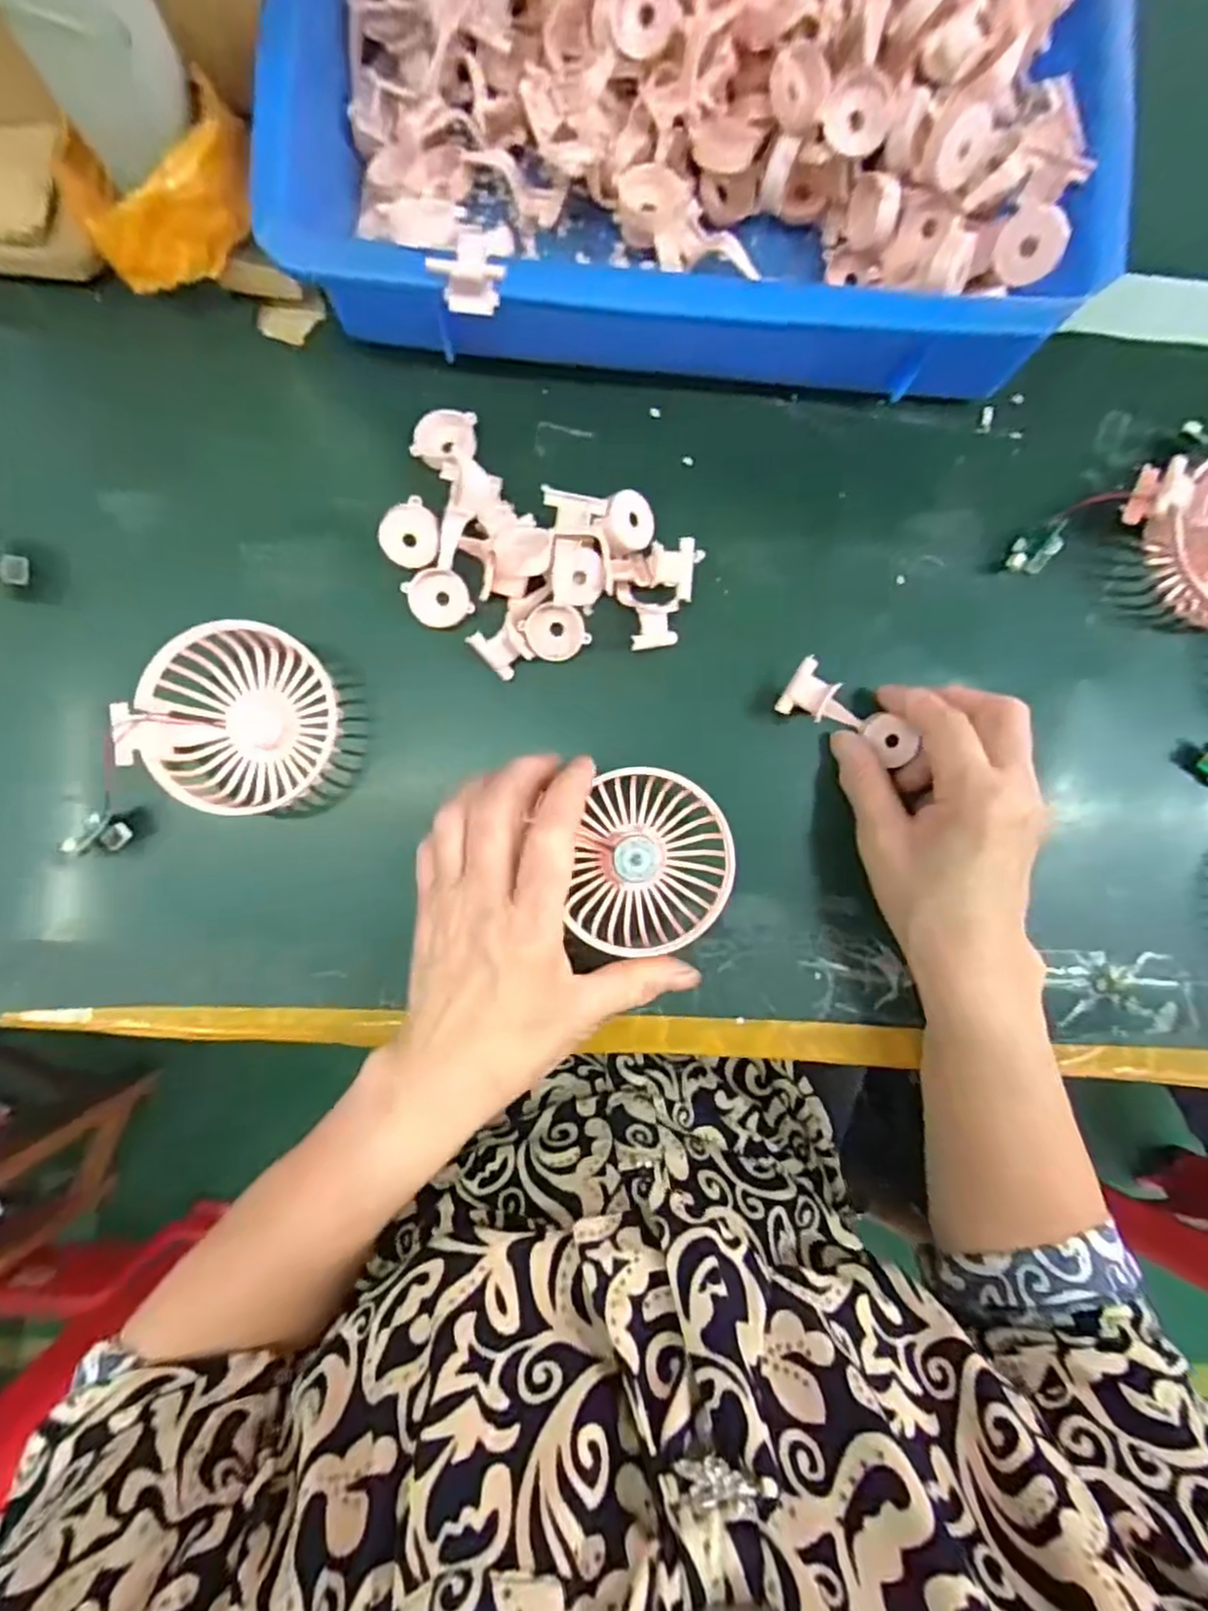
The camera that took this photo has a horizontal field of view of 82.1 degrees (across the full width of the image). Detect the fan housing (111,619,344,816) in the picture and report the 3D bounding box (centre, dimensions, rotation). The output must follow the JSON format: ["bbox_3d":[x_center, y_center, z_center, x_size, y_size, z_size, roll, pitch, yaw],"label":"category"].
[{"bbox_3d":[-0.179,-0.042,0.339,0.086,0.023,0.086,-1,93,-20],"label":"fan housing"}]

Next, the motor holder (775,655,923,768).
[{"bbox_3d":[0.125,-0.045,0.350,0.071,0.020,0.027,25,88,-14],"label":"motor holder"}]

